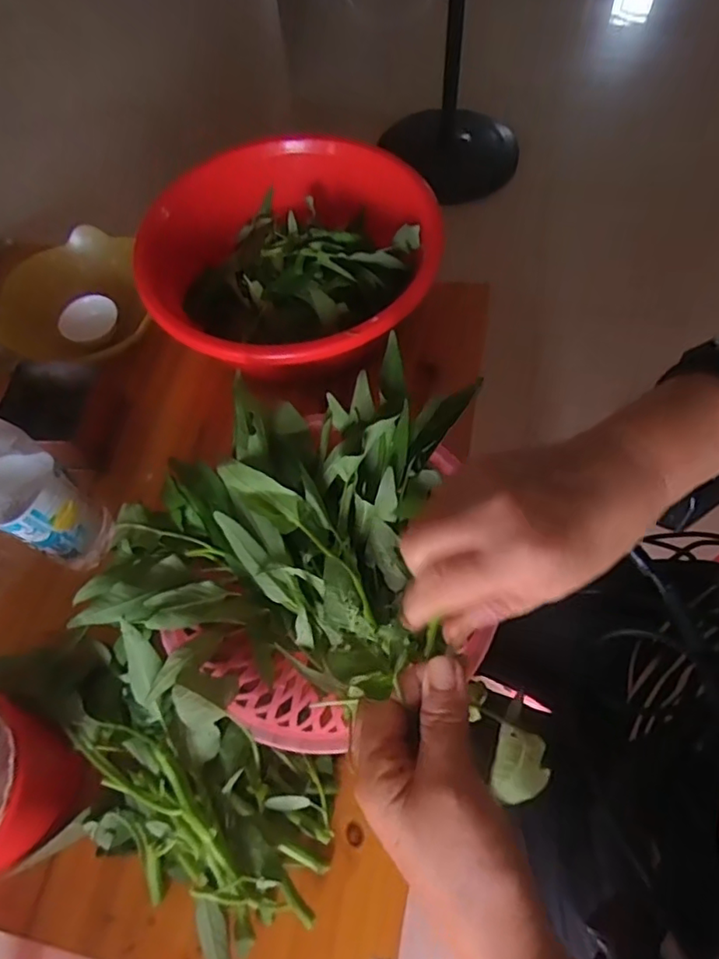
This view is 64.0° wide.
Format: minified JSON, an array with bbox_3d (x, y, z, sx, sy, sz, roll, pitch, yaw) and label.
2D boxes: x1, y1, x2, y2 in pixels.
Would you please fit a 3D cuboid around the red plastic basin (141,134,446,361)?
[{"bbox_3d":[-0.071,-0.220,0.601,0.274,0.088,0.281,-2,63,3],"label":"red plastic basin"}]

